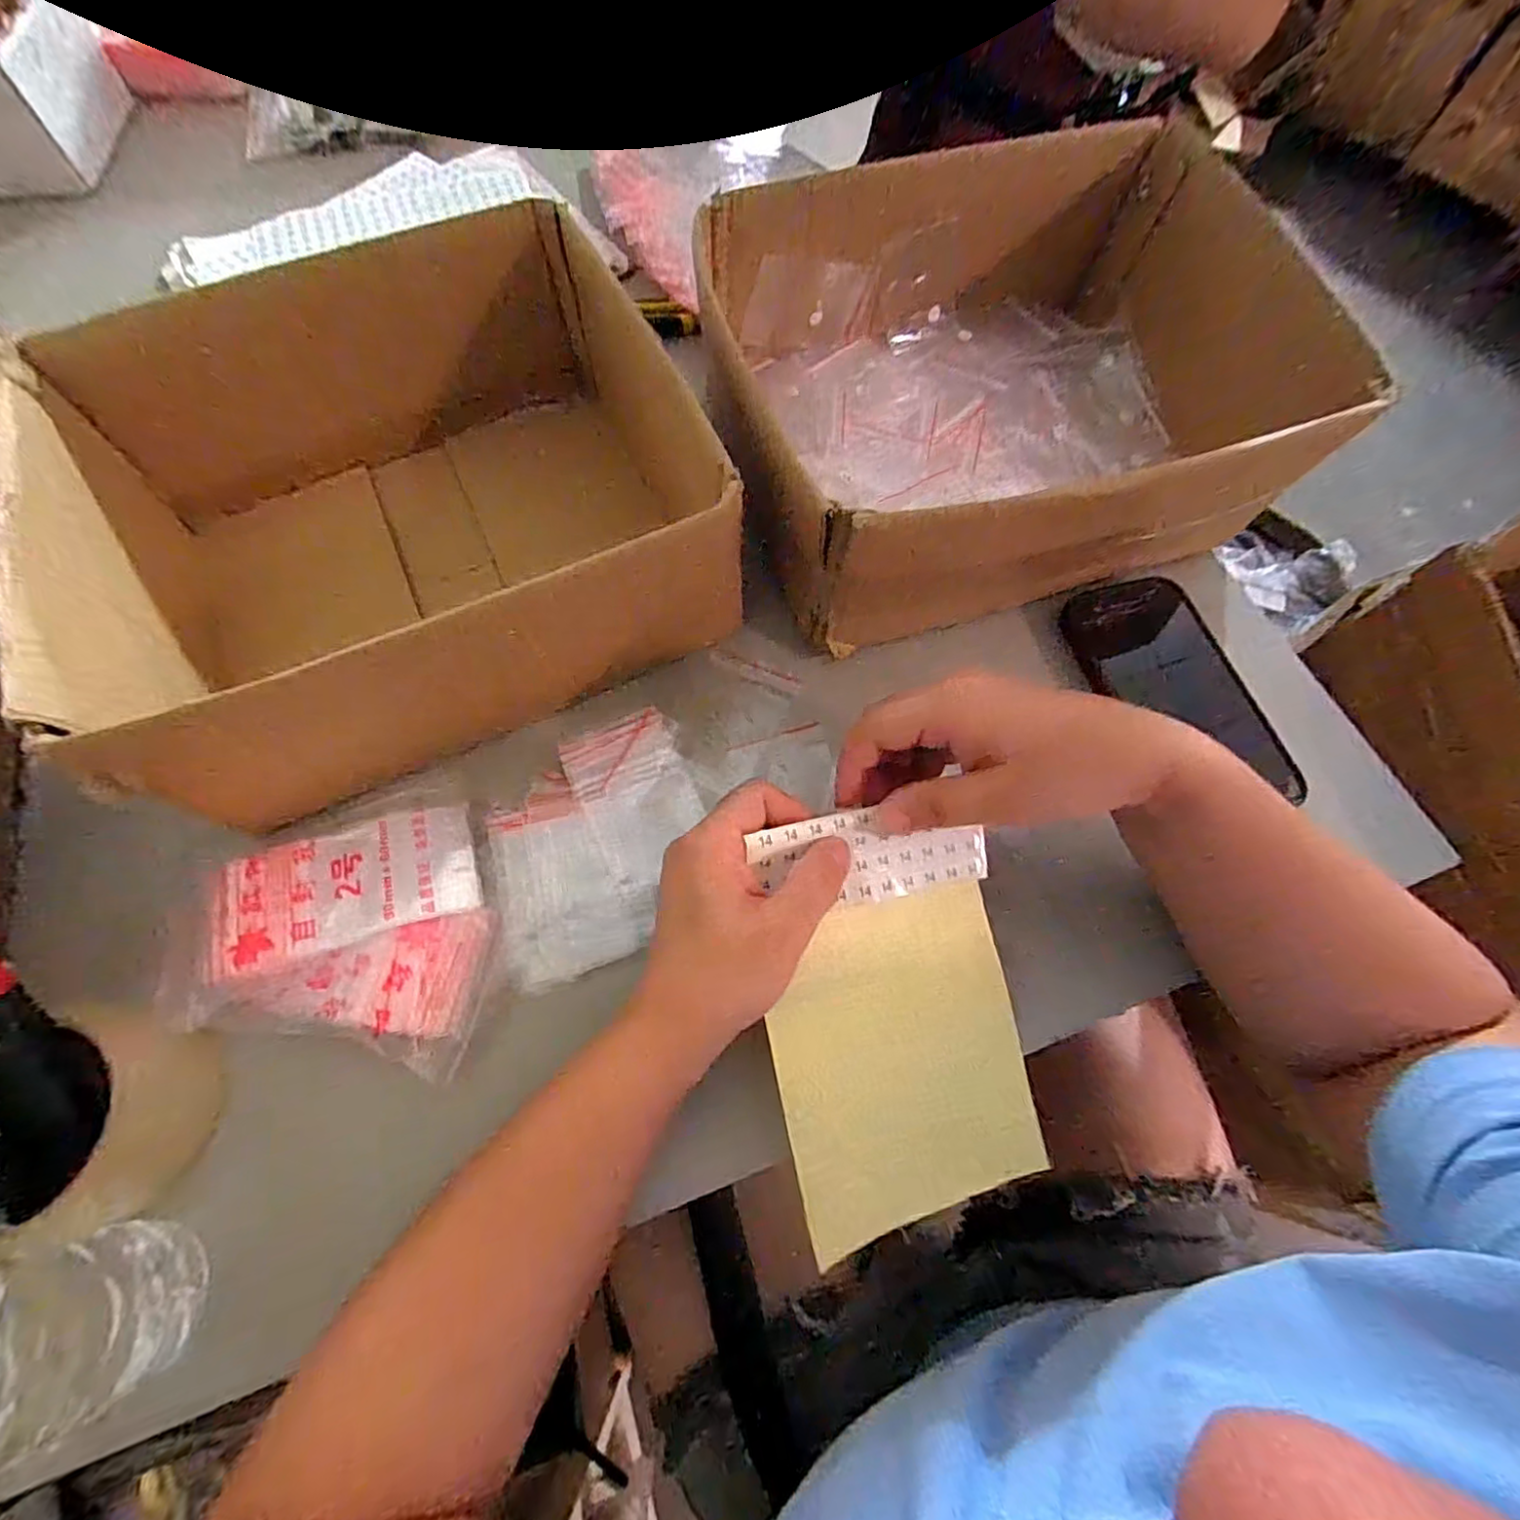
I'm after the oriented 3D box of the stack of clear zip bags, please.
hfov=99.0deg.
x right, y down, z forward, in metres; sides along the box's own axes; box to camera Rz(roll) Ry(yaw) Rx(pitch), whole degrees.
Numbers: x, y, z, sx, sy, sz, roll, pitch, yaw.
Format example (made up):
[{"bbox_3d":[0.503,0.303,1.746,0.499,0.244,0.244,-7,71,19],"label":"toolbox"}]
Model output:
[{"bbox_3d":[-0.087,0.043,0.357,0.115,0.009,0.128,-18,69,-10],"label":"stack of clear zip bags"}]

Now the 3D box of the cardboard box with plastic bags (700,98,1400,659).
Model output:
[{"bbox_3d":[0.146,-0.239,0.413,0.332,0.106,0.276,-10,68,-7],"label":"cardboard box with plastic bags"}]

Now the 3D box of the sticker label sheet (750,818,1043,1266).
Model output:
[{"bbox_3d":[0.065,0.117,0.303,0.121,0.019,0.189,-9,92,-17],"label":"sticker label sheet"}]

